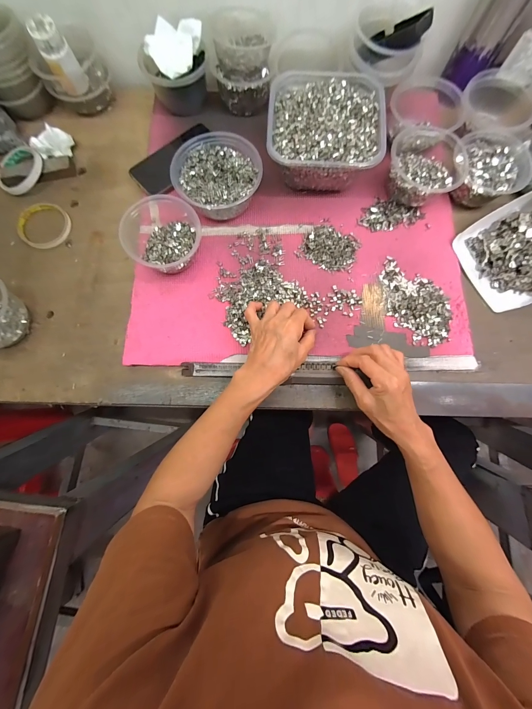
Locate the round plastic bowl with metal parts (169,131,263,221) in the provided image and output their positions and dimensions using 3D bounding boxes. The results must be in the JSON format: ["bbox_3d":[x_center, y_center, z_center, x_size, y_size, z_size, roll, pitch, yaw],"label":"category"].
[{"bbox_3d":[-0.077,-0.280,0.435,0.131,0.057,0.128,0,80,0],"label":"round plastic bowl with metal parts"}]

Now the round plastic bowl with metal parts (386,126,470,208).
[{"bbox_3d":[0.254,-0.302,0.432,0.116,0.062,0.126,0,80,0],"label":"round plastic bowl with metal parts"}]

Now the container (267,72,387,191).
[{"bbox_3d":[0.091,-0.352,0.435,0.168,0.080,0.171,3,80,1],"label":"container"}]

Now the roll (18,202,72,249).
[{"bbox_3d":[-0.381,-0.223,0.460,0.082,0.007,0.089,0,80,0],"label":"roll"}]

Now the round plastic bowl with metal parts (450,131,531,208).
[{"bbox_3d":[0.367,-0.305,0.442,0.095,0.045,0.116,6,80,1],"label":"round plastic bowl with metal parts"}]

